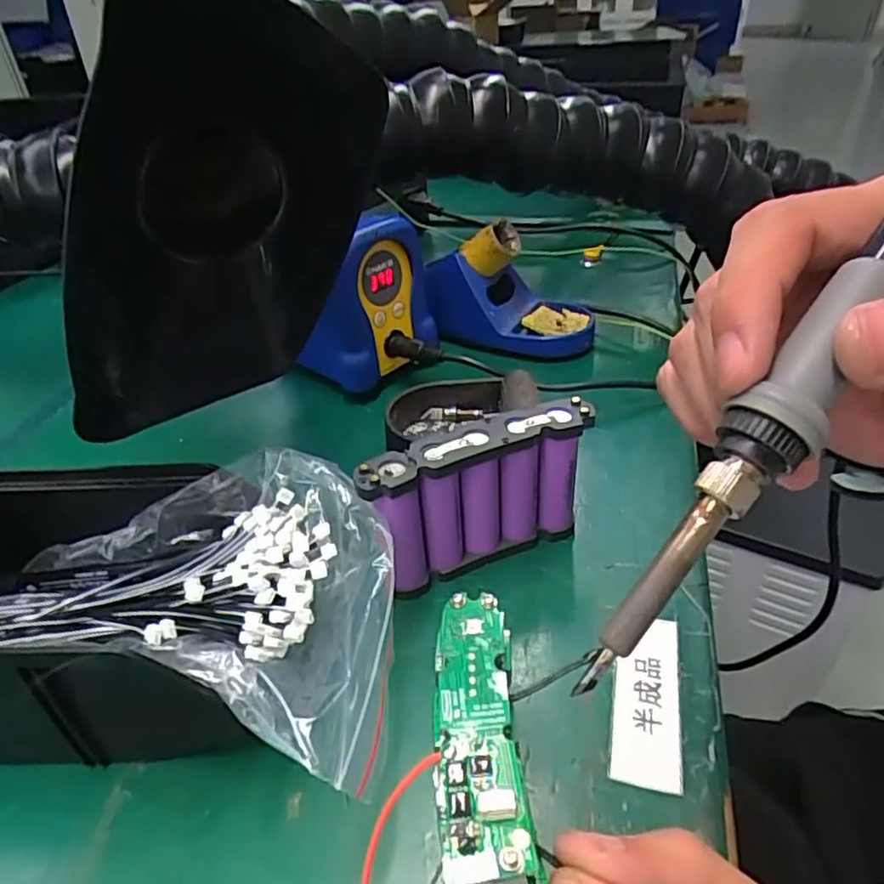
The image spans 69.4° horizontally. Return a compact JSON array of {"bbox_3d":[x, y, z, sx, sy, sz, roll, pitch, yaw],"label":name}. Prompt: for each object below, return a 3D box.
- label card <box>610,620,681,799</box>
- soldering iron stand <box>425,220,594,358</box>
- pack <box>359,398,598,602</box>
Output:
[{"bbox_3d":[0.086,0.104,0.267,0.026,0.004,0.078,6,36,15],"label":"label card"},{"bbox_3d":[0.055,-0.121,0.513,0.134,0.090,0.078,8,39,14],"label":"soldering iron stand"},{"bbox_3d":[0.018,0.029,0.317,0.111,0.080,0.022,-17,37,-17],"label":"pack"}]

